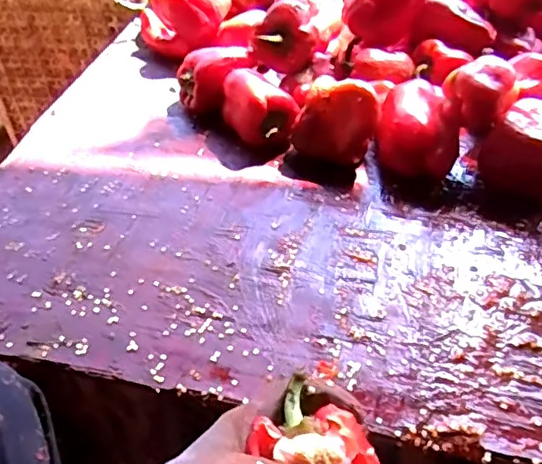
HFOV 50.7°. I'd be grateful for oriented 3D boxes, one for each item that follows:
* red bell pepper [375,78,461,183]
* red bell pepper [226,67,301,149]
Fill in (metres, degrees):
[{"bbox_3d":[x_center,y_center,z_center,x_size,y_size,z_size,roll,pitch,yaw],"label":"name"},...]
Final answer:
[{"bbox_3d":[0.156,-0.105,0.608,0.083,0.069,0.097,8,45,8],"label":"red bell pepper"},{"bbox_3d":[-0.015,-0.137,0.641,0.061,0.071,0.091,-29,51,-26],"label":"red bell pepper"}]

